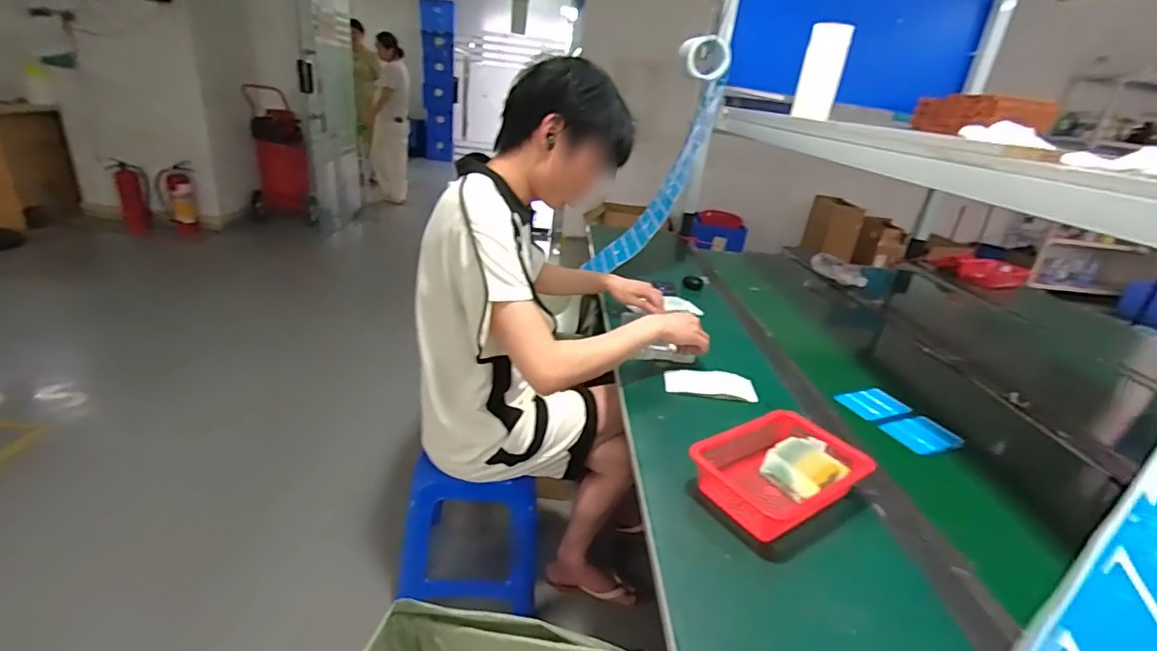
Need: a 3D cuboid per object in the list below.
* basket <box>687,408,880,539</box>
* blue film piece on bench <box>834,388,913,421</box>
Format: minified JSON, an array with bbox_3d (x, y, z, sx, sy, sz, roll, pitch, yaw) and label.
[{"bbox_3d":[0.279,0.203,0.744,0.232,0.063,0.151,-10,29,-31],"label":"basket"},{"bbox_3d":[0.567,0.151,1.020,0.141,0.007,0.087,-5,28,-30],"label":"blue film piece on bench"}]

